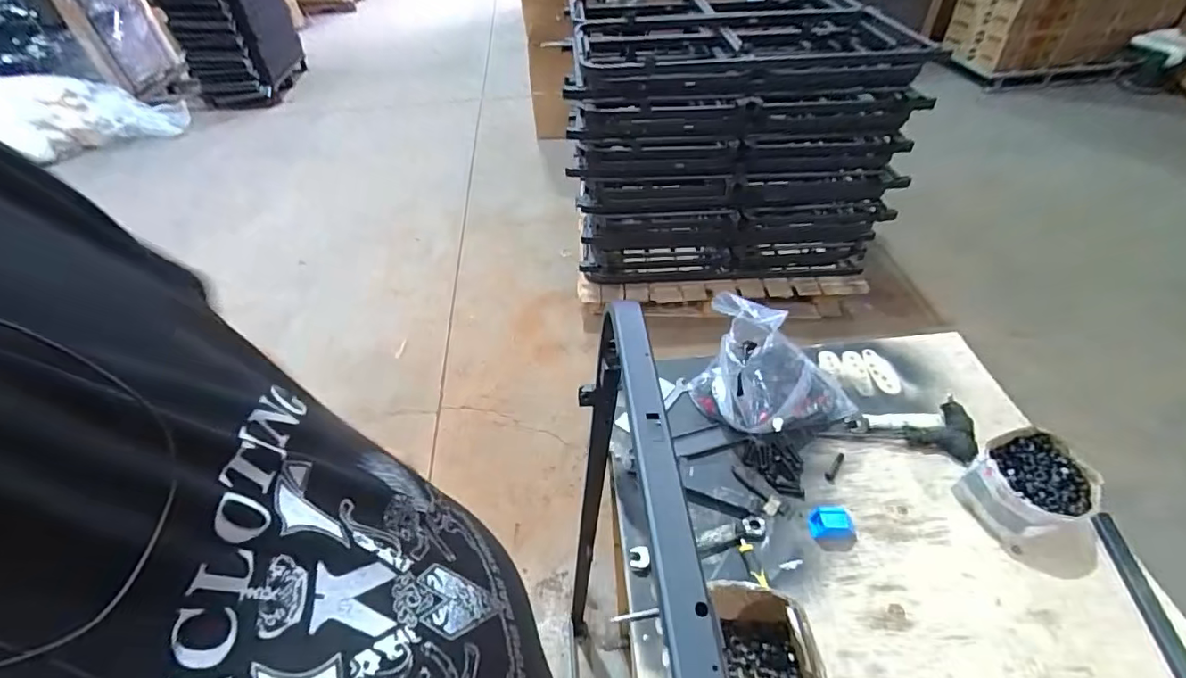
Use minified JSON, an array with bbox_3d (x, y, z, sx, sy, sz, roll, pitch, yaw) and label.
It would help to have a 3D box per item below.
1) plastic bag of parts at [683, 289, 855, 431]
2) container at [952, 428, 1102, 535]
[{"bbox_3d":[0.263,0.051,0.774,0.230,0.126,0.182,23,51,24],"label":"plastic bag of parts"},{"bbox_3d":[0.553,0.191,0.662,0.140,0.079,0.110,-28,50,-23],"label":"container"}]

